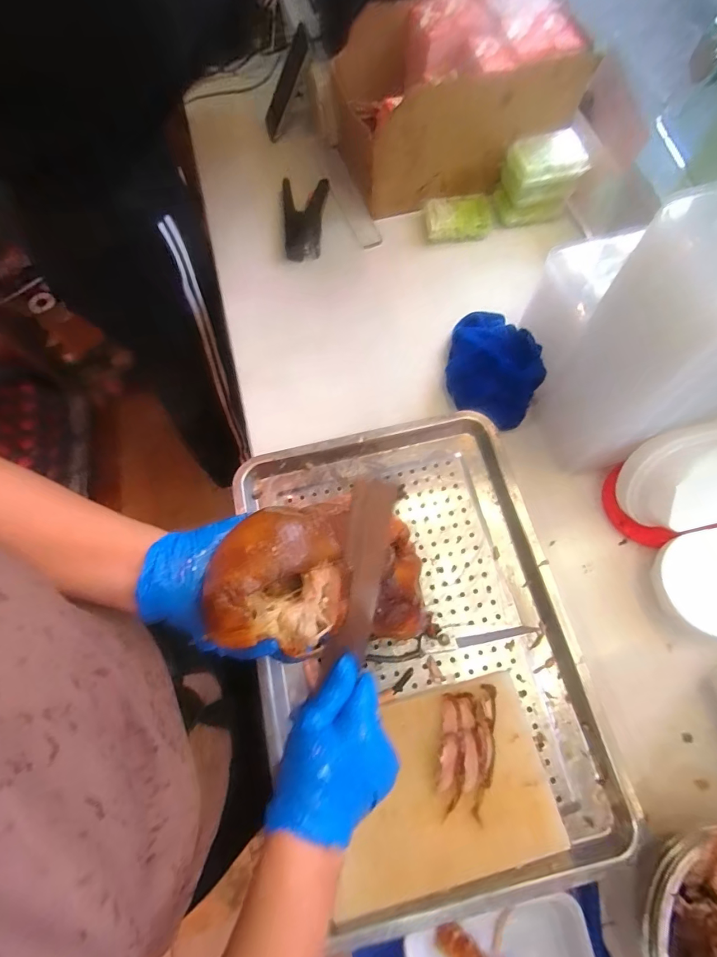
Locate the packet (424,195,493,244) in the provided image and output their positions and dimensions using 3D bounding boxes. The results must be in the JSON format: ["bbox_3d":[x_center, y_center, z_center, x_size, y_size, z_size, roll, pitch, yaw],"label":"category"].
[{"bbox_3d":[0.166,-0.432,0.723,0.107,0.025,0.078,-4,69,1],"label":"packet"}]

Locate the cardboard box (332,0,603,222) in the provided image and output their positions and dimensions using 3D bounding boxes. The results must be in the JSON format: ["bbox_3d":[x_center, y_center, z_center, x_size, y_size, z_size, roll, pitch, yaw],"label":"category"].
[{"bbox_3d":[0.140,-0.588,0.690,0.301,0.194,0.250,-17,69,-4],"label":"cardboard box"}]

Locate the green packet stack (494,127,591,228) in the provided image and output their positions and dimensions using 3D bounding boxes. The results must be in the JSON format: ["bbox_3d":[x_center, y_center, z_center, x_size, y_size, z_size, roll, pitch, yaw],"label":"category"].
[{"bbox_3d":[0.283,-0.474,0.690,0.119,0.112,0.074,-13,69,-2],"label":"green packet stack"}]

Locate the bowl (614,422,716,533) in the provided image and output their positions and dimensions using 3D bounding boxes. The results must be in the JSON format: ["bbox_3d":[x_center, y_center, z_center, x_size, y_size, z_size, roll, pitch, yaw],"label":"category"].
[{"bbox_3d":[0.386,-0.003,0.502,0.155,0.075,0.106,-13,111,-2],"label":"bowl"}]

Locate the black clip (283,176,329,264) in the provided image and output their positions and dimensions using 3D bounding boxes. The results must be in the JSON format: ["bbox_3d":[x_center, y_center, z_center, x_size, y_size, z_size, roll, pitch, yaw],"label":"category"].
[{"bbox_3d":[-0.093,-0.448,0.746,0.080,0.034,0.163,0,69,2],"label":"black clip"}]

